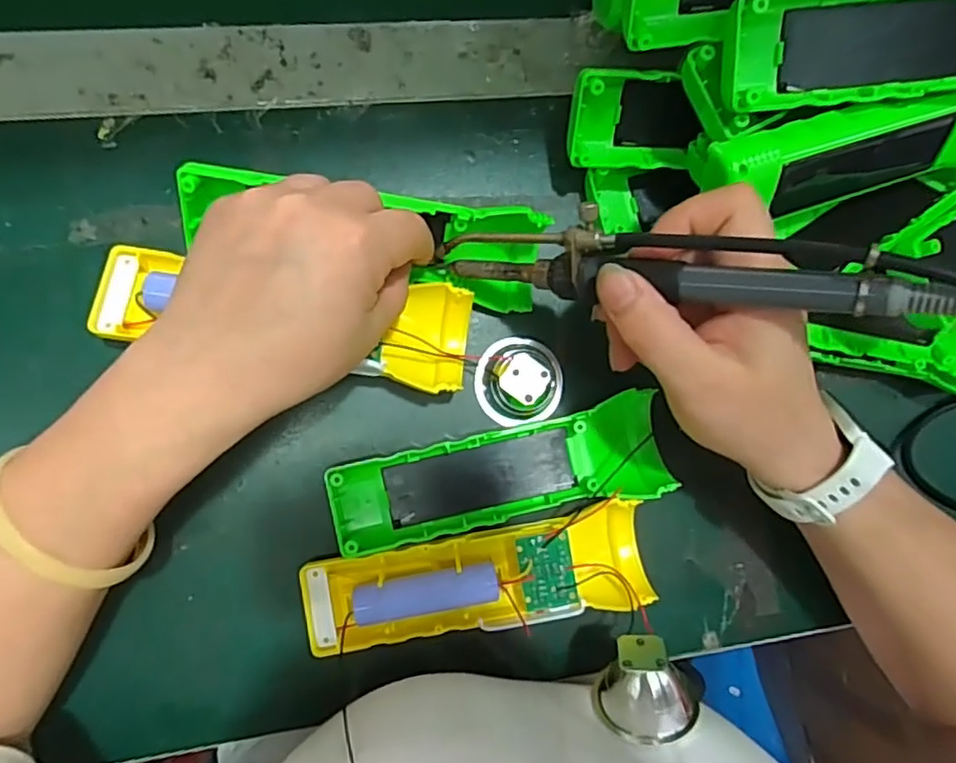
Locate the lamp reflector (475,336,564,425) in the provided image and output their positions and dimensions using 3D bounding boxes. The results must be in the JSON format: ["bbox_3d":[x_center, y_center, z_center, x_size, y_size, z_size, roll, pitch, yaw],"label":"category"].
[{"bbox_3d":[0.022,0.000,0.304,0.043,0.024,0.043,0,88,-9],"label":"lamp reflector"}]

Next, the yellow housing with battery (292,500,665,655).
[{"bbox_3d":[0.002,0.092,0.297,0.164,0.032,0.047,-7,89,-9],"label":"yellow housing with battery"}]

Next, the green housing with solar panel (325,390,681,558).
[{"bbox_3d":[0.013,0.046,0.301,0.162,0.026,0.047,-14,91,-9],"label":"green housing with solar panel"}]

